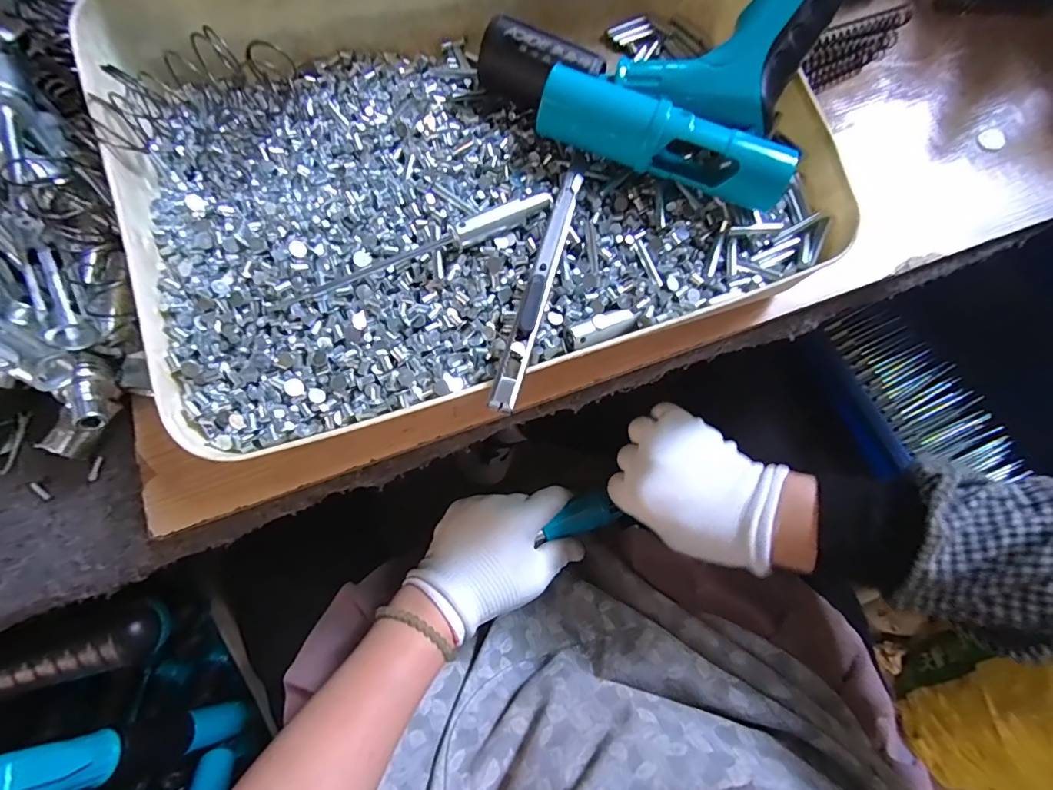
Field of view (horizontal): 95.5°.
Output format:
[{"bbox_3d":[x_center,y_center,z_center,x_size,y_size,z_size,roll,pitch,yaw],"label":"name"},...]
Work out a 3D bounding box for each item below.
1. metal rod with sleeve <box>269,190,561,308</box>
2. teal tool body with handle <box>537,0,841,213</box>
[{"bbox_3d":[-0.048,-0.065,0.215,0.132,0.013,0.011,-24,76,-7],"label":"metal rod with sleeve"},{"bbox_3d":[0.082,-0.169,0.225,0.116,0.029,0.133,20,94,0],"label":"teal tool body with handle"}]

